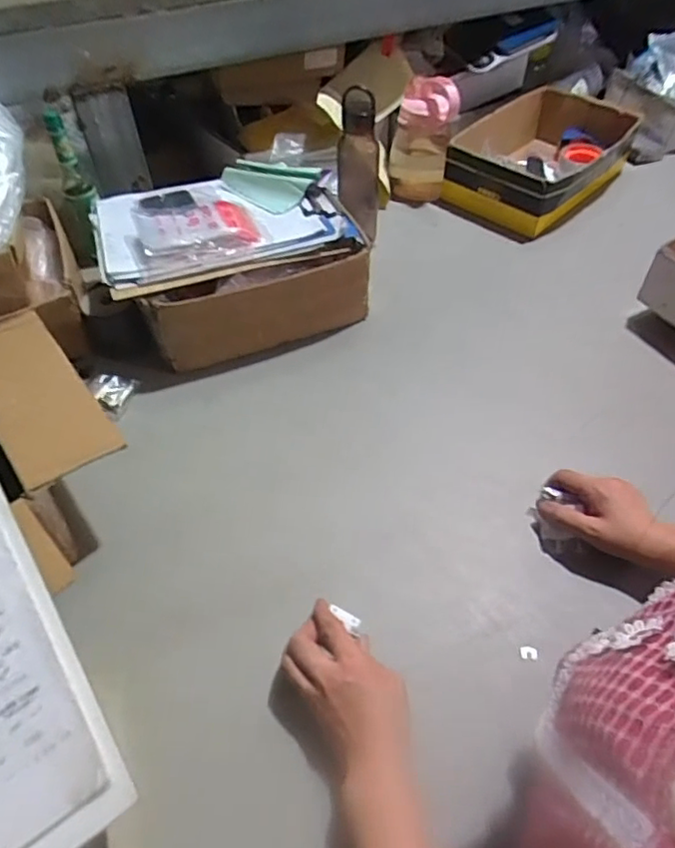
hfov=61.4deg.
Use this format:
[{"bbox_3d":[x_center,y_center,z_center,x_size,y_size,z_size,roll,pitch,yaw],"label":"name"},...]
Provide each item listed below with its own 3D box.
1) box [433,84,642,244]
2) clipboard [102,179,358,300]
[{"bbox_3d":[0.403,-0.524,1.117,0.247,0.107,0.389,33,59,25],"label":"box"},{"bbox_3d":[-0.173,-0.295,0.807,0.330,0.047,0.229,-16,52,-12],"label":"clipboard"}]

